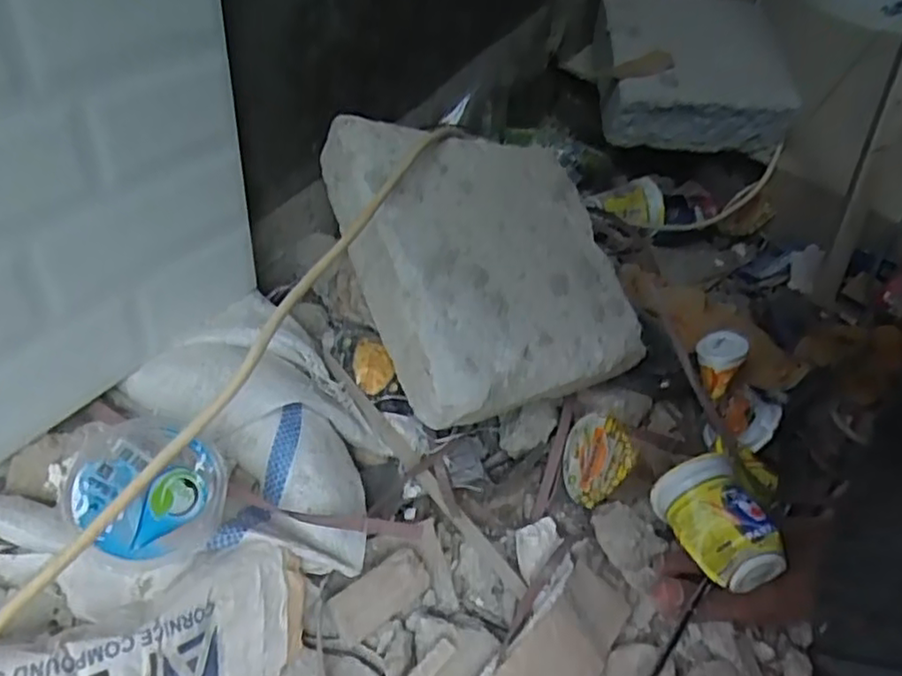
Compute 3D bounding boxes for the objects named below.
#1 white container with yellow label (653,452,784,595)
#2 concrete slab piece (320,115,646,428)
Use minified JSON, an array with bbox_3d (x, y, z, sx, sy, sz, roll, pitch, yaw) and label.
[{"bbox_3d":[0.197,0.145,0.504,0.058,0.061,0.094,-14,56,-13],"label":"white container with yellow label"},{"bbox_3d":[0.028,-0.068,0.544,0.209,0.072,0.253,-16,80,-31],"label":"concrete slab piece"}]

